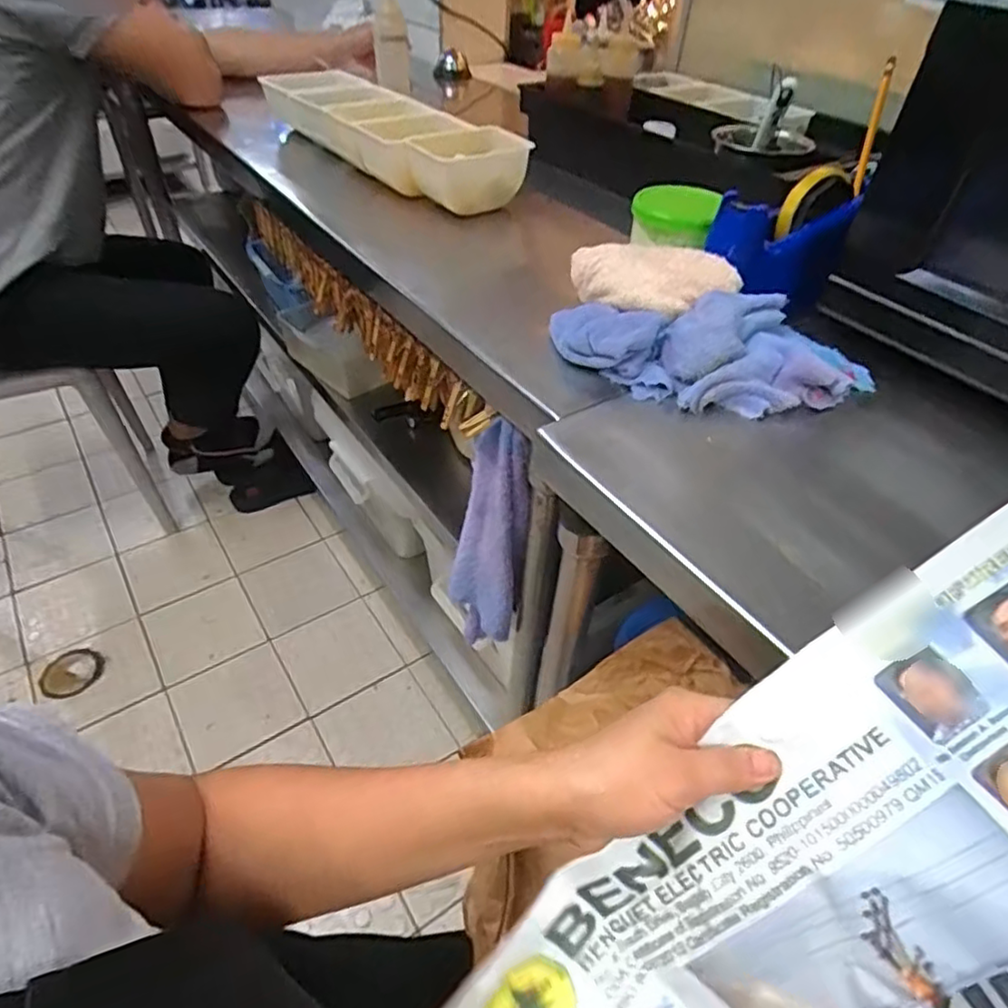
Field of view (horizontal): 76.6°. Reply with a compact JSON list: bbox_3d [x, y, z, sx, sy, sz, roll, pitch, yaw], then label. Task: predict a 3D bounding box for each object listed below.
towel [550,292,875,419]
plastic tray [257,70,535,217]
[{"bbox_3d":[0.173,-0.122,0.513,0.254,0.054,0.096,3,44,-1],"label":"towel"},{"bbox_3d":[-0.179,-0.519,0.888,0.123,0.076,0.487,-30,53,-30],"label":"plastic tray"}]

